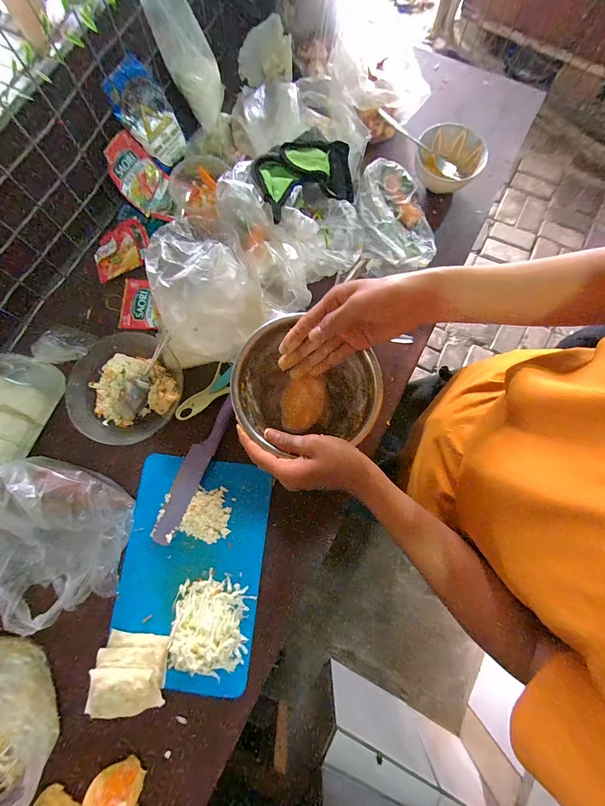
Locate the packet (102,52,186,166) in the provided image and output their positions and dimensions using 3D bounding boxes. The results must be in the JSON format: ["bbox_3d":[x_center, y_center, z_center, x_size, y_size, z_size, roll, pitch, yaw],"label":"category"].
[{"bbox_3d":[-0.244,-0.464,0.526,0.011,0.124,0.083,33,94,32],"label":"packet"}]

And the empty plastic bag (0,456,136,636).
[{"bbox_3d":[-0.319,0.175,0.418,0.169,0.070,0.204,0,78,1],"label":"empty plastic bag"}]

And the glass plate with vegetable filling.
[{"bbox_3d":[-0.258,-0.026,0.481,0.149,0.046,0.157,0,78,1],"label":"glass plate with vegetable filling"}]

